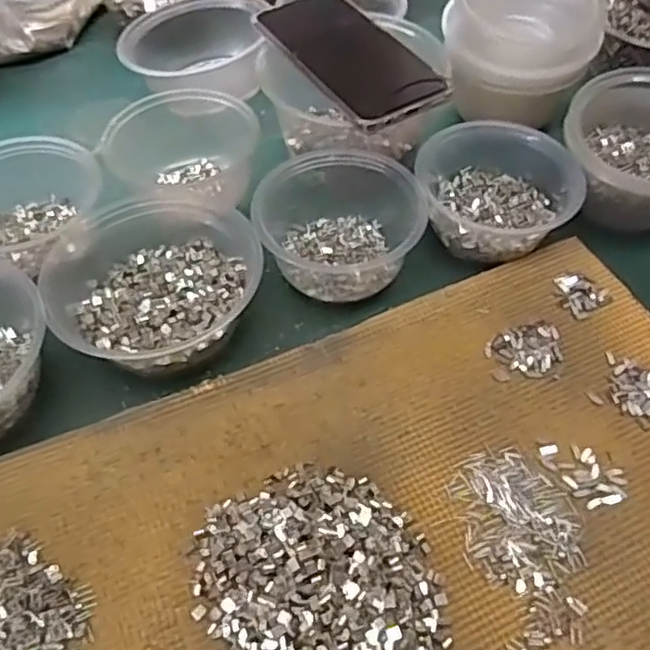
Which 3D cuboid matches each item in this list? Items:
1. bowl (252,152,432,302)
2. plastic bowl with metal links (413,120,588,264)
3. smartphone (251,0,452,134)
[{"bbox_3d":[0.008,-0.081,0.478,0.114,0.053,0.121,0,54,0],"label":"bowl"},{"bbox_3d":[0.125,-0.099,0.485,0.113,0.052,0.096,19,56,13],"label":"plastic bowl with metal links"},{"bbox_3d":[0.016,-0.202,0.493,0.081,0.010,0.163,-27,58,-18],"label":"smartphone"}]

